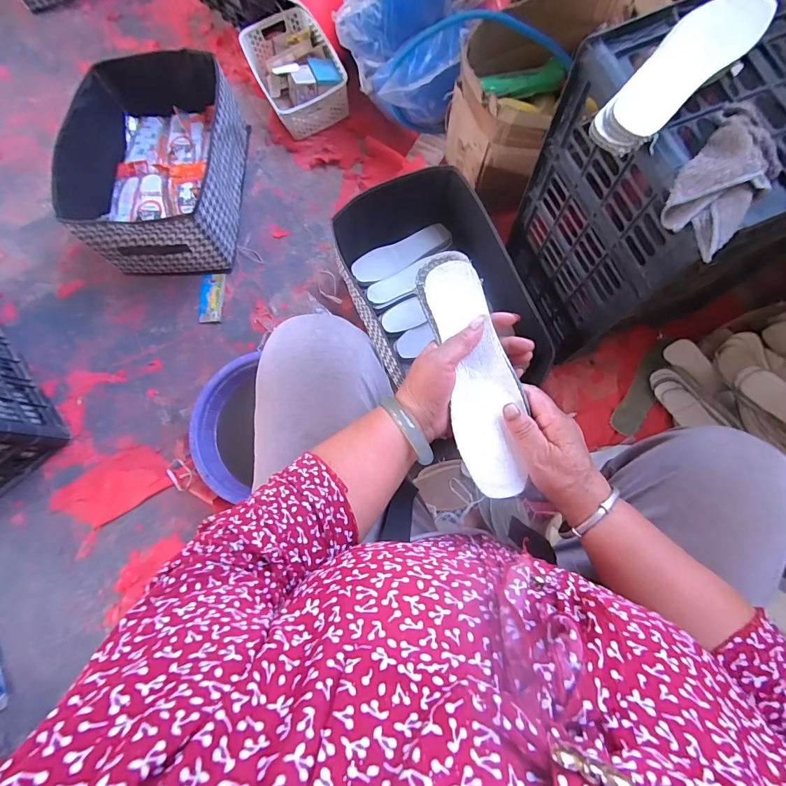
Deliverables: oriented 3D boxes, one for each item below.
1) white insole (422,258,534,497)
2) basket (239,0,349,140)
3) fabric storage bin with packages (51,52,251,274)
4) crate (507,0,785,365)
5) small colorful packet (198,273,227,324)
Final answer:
[{"bbox_3d":[0.080,-0.015,0.363,0.061,0.020,0.214,-12,88,-2],"label":"white insole"},{"bbox_3d":[-0.248,-0.825,0.999,0.197,0.111,0.304,-25,77,-3],"label":"basket"},{"bbox_3d":[-0.533,-0.514,0.900,0.333,0.189,0.443,-1,77,3],"label":"fabric storage bin with packages"},{"bbox_3d":[0.404,-0.287,0.612,0.355,0.423,0.286,-25,77,-3],"label":"crate"},{"bbox_3d":[-0.426,-0.221,0.919,0.059,0.010,0.122,-1,77,3],"label":"small colorful packet"}]

